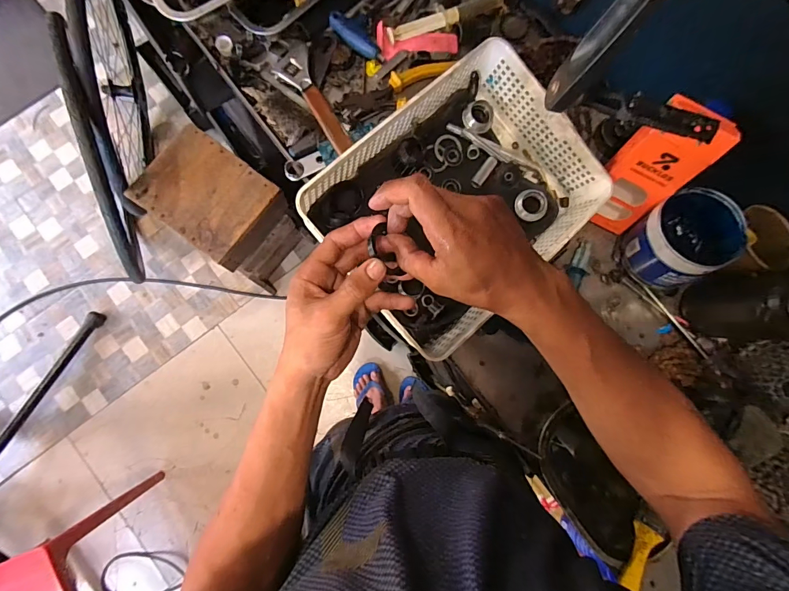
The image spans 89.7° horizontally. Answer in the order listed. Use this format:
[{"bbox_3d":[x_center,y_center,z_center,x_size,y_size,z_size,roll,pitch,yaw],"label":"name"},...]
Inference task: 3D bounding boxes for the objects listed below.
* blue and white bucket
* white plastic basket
[{"bbox_3d":[0.369,-0.073,0.523,0.111,0.105,0.103,-27,85,-5],"label":"blue and white bucket"},{"bbox_3d":[0.086,-0.119,0.511,0.319,0.118,0.249,-41,86,-6],"label":"white plastic basket"}]

